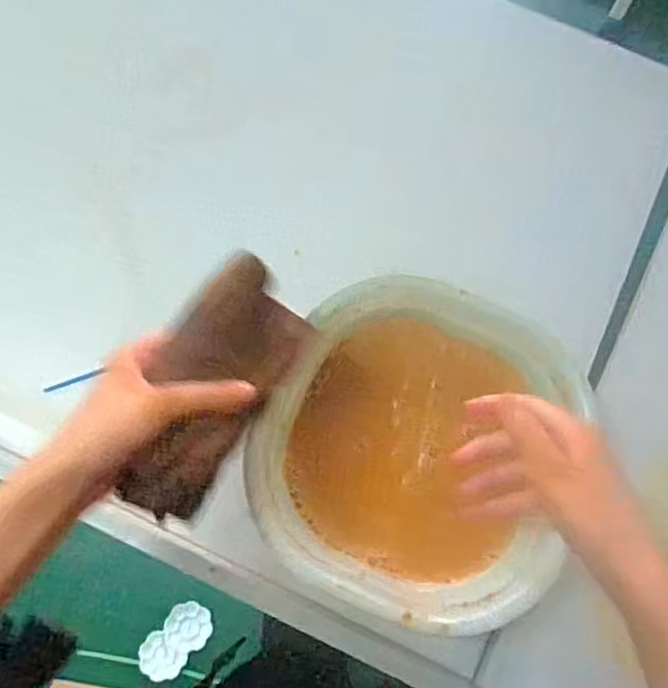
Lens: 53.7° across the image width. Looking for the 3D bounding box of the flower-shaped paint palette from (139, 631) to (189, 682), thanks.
[{"bbox_3d":[-0.310,0.564,1.180,0.069,0.005,0.086,-44,98,-16],"label":"flower-shaped paint palette"}]

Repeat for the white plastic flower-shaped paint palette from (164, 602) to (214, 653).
[{"bbox_3d":[-0.264,0.515,1.200,0.083,0.013,0.083,1,85,-14],"label":"white plastic flower-shaped paint palette"}]

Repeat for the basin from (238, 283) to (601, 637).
[{"bbox_3d":[0.064,0.077,0.503,0.229,0.063,0.241,0,77,-2],"label":"basin"}]

